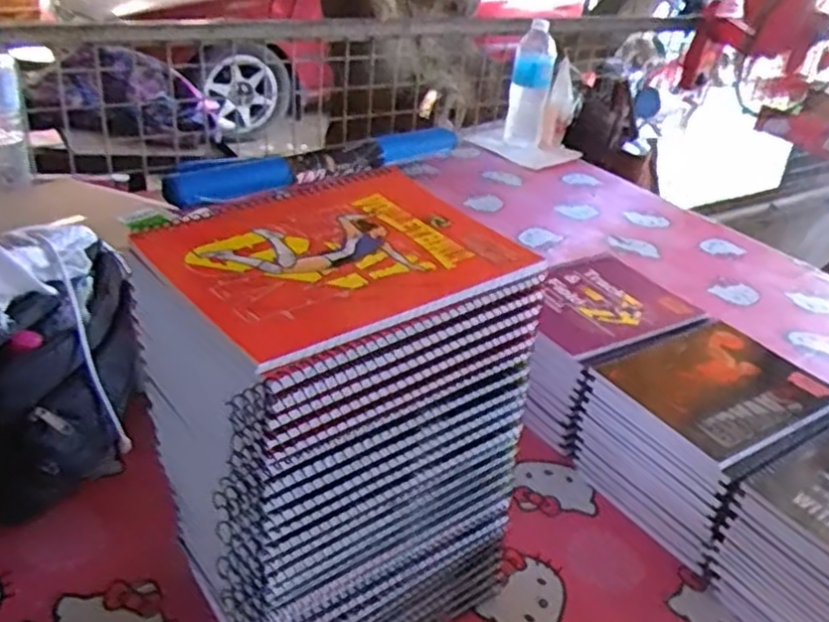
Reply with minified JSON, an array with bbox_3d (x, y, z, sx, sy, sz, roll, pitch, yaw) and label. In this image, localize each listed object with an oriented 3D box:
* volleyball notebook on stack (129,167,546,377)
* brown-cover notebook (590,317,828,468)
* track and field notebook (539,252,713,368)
[{"bbox_3d":[-0.043,-0.037,0.440,0.190,0.016,0.156,-21,41,-36],"label":"volleyball notebook on stack"},{"bbox_3d":[0.285,0.066,0.695,0.194,0.007,0.154,-16,39,-31],"label":"brown-cover notebook"},{"bbox_3d":[0.202,-0.009,0.803,0.196,0.013,0.163,-16,39,-31],"label":"track and field notebook"}]

